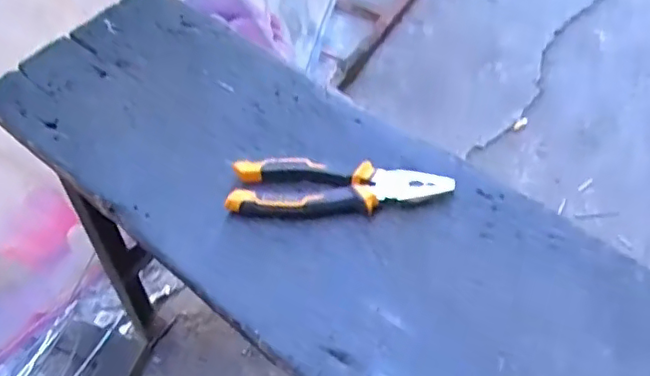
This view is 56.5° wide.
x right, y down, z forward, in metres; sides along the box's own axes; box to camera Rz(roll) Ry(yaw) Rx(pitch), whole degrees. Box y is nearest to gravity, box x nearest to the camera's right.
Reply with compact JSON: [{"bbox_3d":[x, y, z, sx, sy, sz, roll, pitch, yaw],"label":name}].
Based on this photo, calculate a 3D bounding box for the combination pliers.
[{"bbox_3d":[0.014,0.002,0.542,0.192,0.021,0.056,1,57,2],"label":"combination pliers"}]

